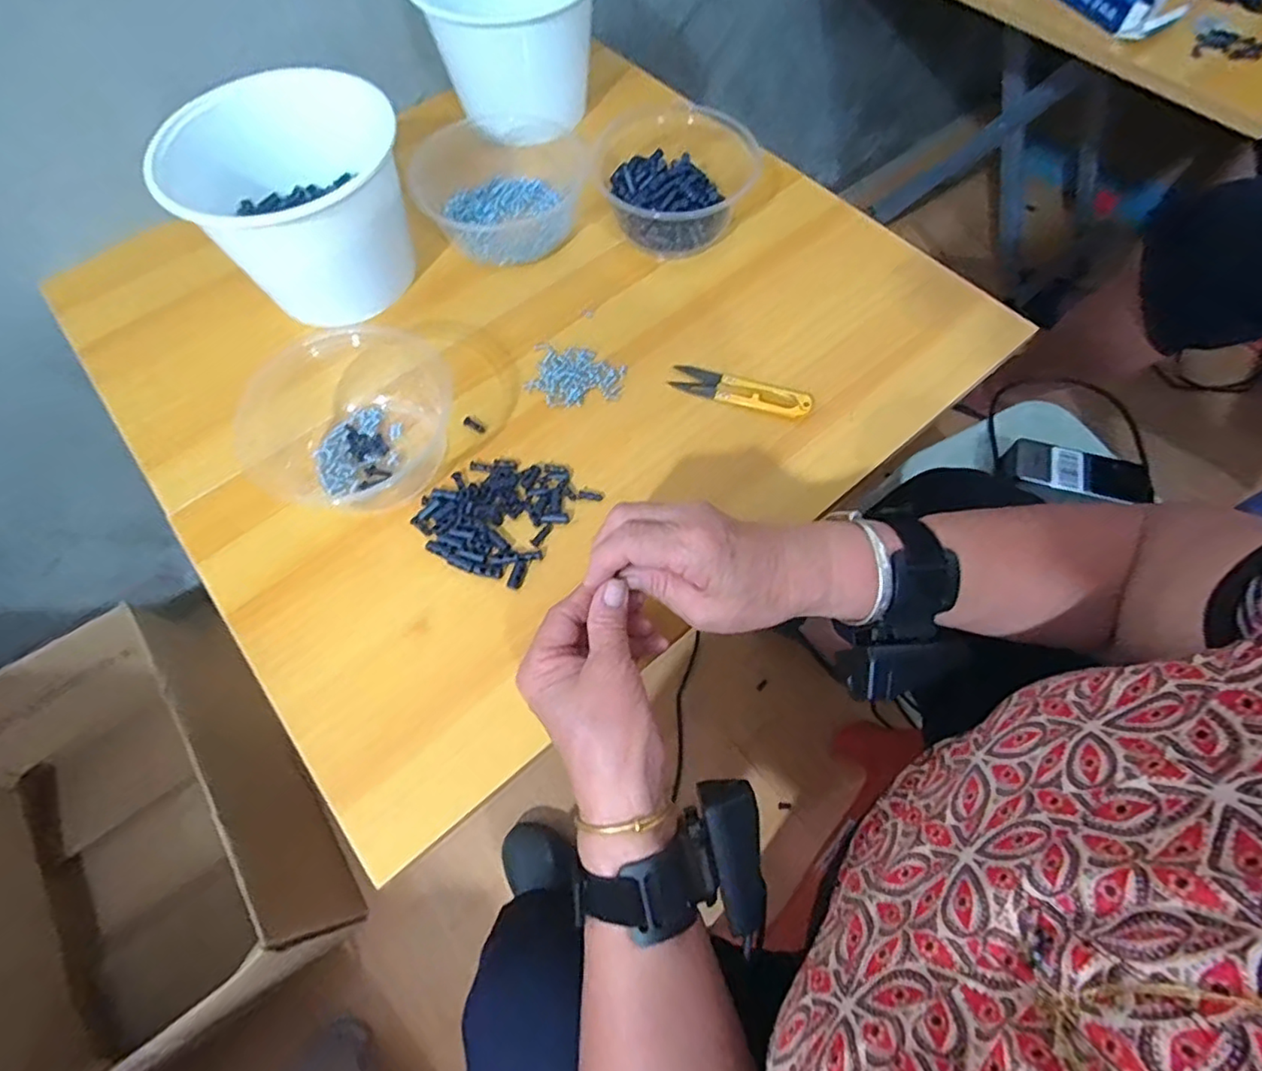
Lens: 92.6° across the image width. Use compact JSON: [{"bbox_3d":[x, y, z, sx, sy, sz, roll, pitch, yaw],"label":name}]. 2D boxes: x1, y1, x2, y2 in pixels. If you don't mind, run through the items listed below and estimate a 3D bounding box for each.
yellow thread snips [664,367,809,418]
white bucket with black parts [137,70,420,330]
[{"bbox_3d":[0.081,-0.108,0.444,0.102,0.011,0.025,17,65,8],"label":"yellow thread snips"},{"bbox_3d":[-0.237,-0.253,0.451,0.143,0.113,0.126,-26,67,-12],"label":"white bucket with black parts"}]

